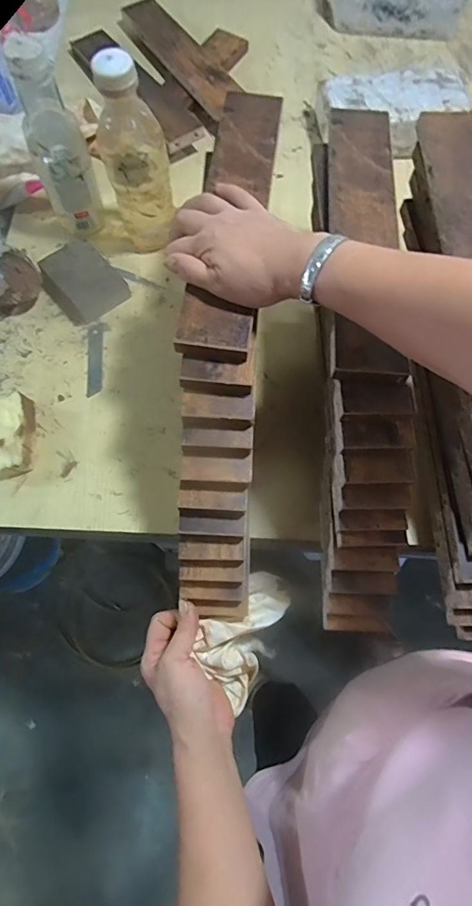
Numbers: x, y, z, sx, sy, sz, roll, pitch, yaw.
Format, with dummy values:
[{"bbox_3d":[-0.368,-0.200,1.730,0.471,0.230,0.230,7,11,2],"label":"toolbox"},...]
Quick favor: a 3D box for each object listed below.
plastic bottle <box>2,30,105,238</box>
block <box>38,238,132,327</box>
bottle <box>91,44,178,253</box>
[{"bbox_3d":[-0.204,-0.348,0.524,0.062,0.203,0.049,-21,72,-8],"label":"plastic bottle"},{"bbox_3d":[-0.197,-0.218,0.567,0.079,0.031,0.108,-38,75,-13],"label":"block"},{"bbox_3d":[-0.113,-0.323,0.515,0.064,0.211,0.065,22,72,7],"label":"bottle"}]

